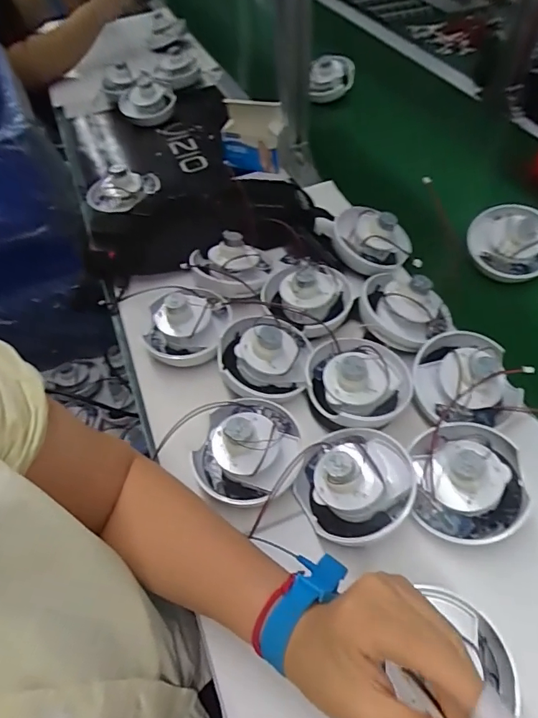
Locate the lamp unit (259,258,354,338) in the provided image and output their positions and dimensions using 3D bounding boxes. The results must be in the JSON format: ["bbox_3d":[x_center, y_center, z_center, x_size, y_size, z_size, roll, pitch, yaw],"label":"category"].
[{"bbox_3d":[0.048,-0.082,0.545,0.107,0.051,0.099,-2,52,2],"label":"lamp unit"}]

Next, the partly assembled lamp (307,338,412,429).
[{"bbox_3d":[0.093,0.013,0.469,0.102,0.047,0.104,5,53,7],"label":"partly assembled lamp"}]

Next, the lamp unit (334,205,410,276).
[{"bbox_3d":[0.132,-0.152,0.595,0.102,0.055,0.091,9,53,10],"label":"lamp unit"}]

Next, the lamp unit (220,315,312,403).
[{"bbox_3d":[-0.006,-0.013,0.492,0.101,0.049,0.107,-3,52,1],"label":"lamp unit"}]

